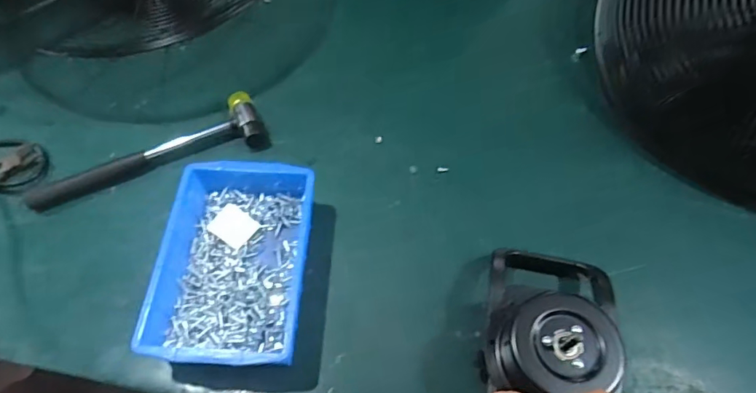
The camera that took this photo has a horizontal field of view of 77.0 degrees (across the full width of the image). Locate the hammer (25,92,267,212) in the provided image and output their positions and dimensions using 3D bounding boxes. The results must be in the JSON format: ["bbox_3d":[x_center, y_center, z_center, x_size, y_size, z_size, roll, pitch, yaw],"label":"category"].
[{"bbox_3d":[-0.270,-0.049,0.559,0.271,0.032,0.068,-24,63,-13],"label":"hammer"}]

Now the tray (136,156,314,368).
[{"bbox_3d":[-0.140,0.062,0.476,0.135,0.058,0.207,3,61,2],"label":"tray"}]

